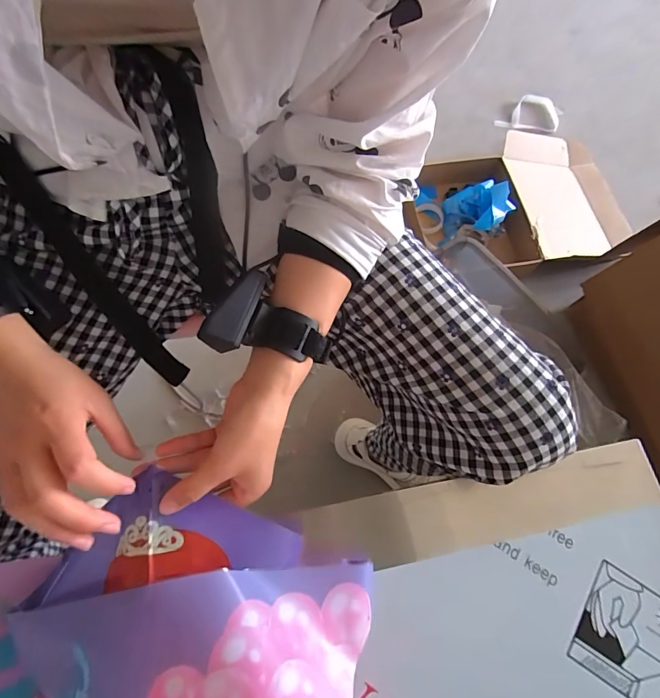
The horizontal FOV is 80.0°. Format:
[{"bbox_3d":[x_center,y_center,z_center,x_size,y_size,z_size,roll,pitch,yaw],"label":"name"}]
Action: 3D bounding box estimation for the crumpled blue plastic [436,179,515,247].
[{"bbox_3d":[0.375,-0.352,0.996,0.167,0.092,0.113,-6,72,-4],"label":"crumpled blue plastic"}]

